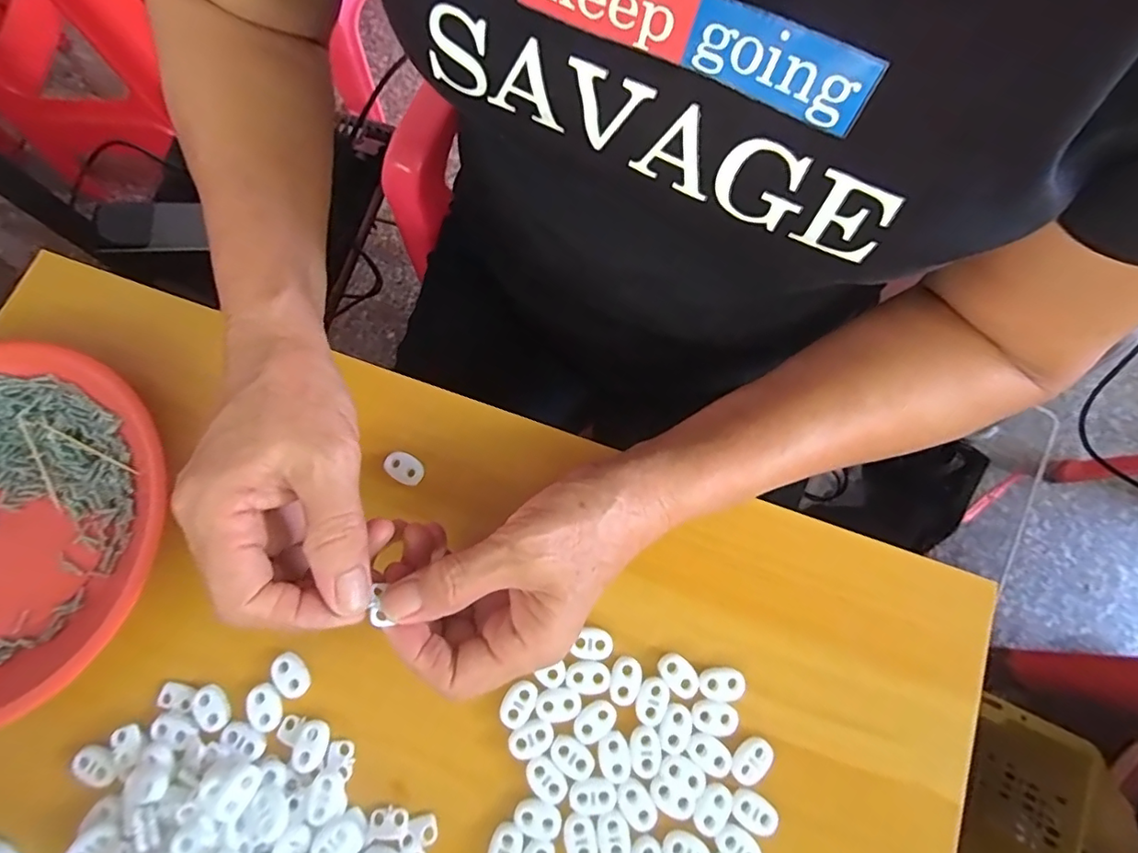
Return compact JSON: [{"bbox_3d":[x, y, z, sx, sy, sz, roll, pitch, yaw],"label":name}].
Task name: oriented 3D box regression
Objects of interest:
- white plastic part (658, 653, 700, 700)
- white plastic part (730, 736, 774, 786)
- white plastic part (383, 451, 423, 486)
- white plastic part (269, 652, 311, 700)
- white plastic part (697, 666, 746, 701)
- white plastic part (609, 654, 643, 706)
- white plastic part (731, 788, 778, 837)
[{"bbox_3d":[0.056,0.126,0.276,0.015,0.004,0.022,-36,77,-8],"label":"white plastic part"},{"bbox_3d":[0.089,0.163,0.265,0.016,0.004,0.022,39,79,10],"label":"white plastic part"},{"bbox_3d":[-0.092,0.023,0.306,0.022,0.005,0.015,26,77,7],"label":"white plastic part"},{"bbox_3d":[-0.143,0.127,0.277,0.016,0.004,0.022,-38,78,-9],"label":"white plastic part"},{"bbox_3d":[0.077,0.130,0.274,0.023,0.004,0.016,1,75,1],"label":"white plastic part"},{"bbox_3d":[0.029,0.129,0.275,0.015,0.004,0.023,9,75,3],"label":"white plastic part"},{"bbox_3d":[0.088,0.184,0.259,0.022,0.004,0.015,40,79,10],"label":"white plastic part"}]

